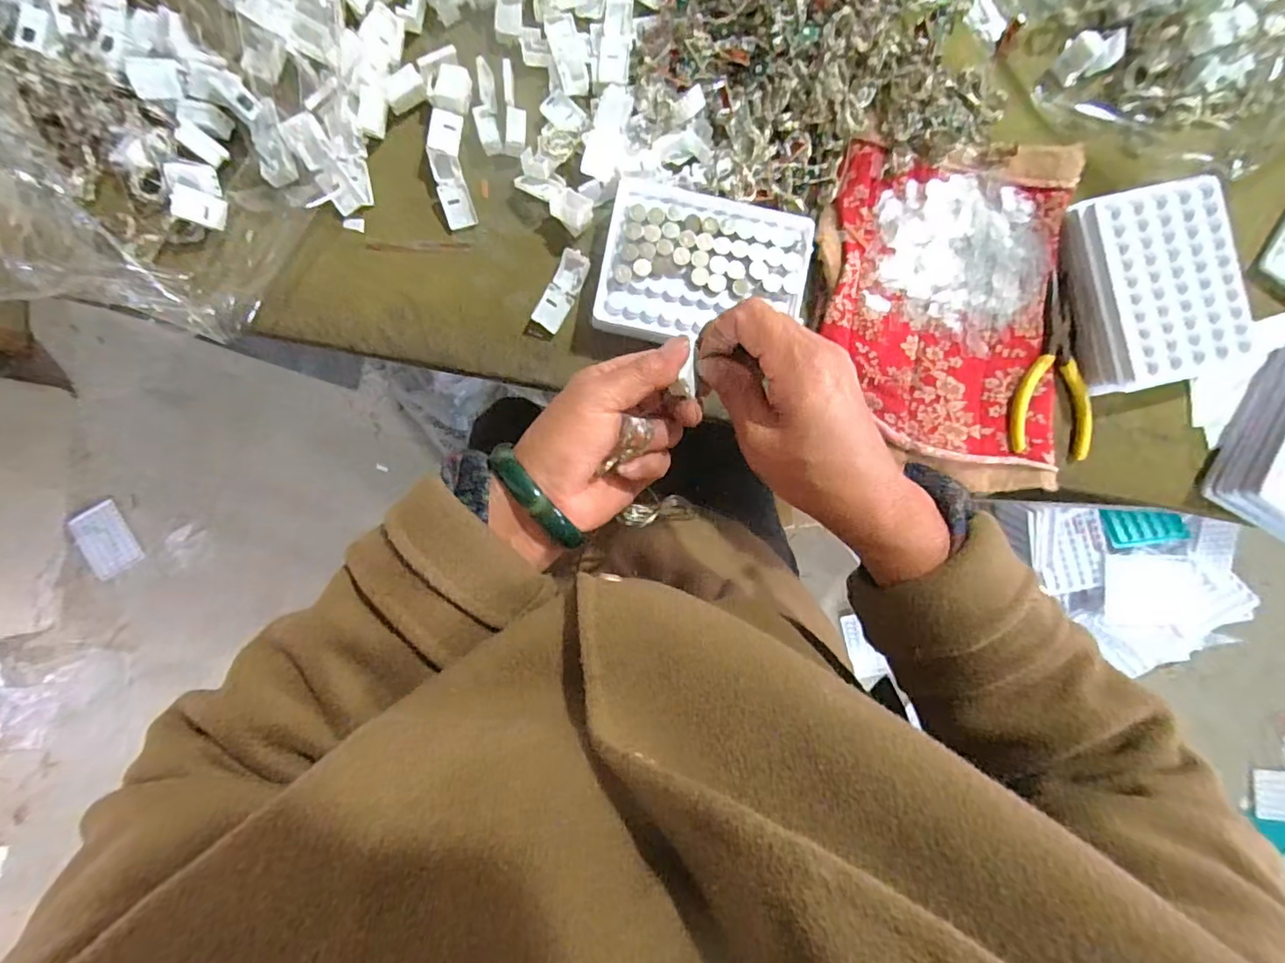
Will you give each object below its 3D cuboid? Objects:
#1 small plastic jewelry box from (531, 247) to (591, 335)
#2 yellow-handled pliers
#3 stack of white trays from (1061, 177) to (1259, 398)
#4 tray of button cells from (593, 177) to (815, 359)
[{"bbox_3d":[-0.054,-0.128,0.369,0.019,0.009,0.054,27,89,-2],"label":"small plastic jewelry box"},{"bbox_3d":[0.284,-0.078,0.377,0.064,0.017,0.122,1,90,-3],"label":"yellow-handled pliers"},{"bbox_3d":[0.341,-0.130,0.365,0.090,0.030,0.126,-14,91,-2],"label":"stack of white trays"},{"bbox_3d":[0.041,-0.139,0.356,0.129,0.013,0.100,11,90,-3],"label":"tray of button cells"}]

